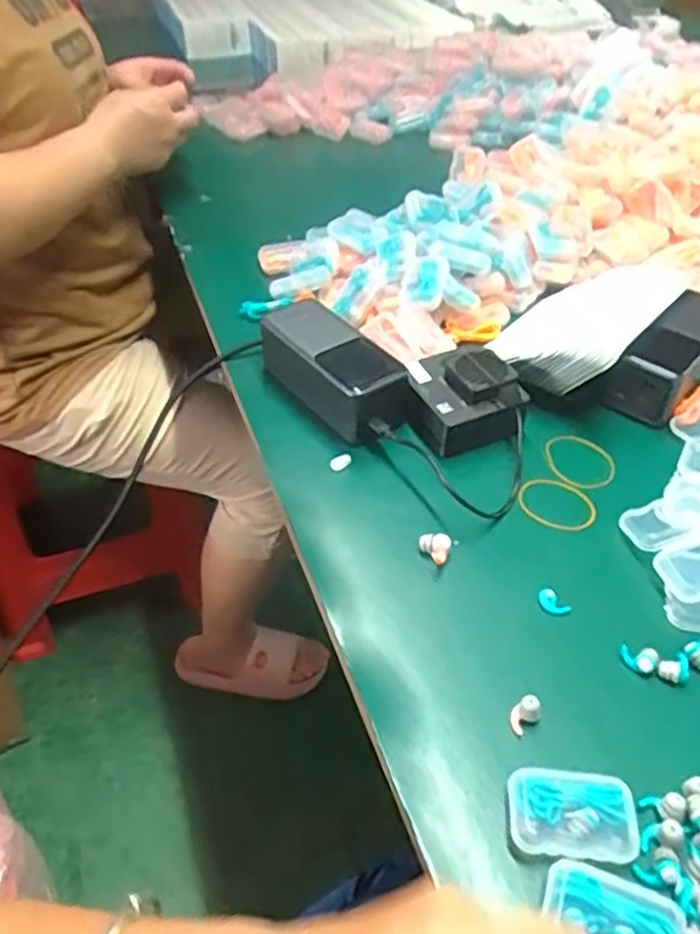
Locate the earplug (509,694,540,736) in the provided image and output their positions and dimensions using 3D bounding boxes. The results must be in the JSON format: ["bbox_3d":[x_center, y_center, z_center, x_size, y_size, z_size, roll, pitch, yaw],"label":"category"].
[{"bbox_3d":[0.089,0.127,0.360,0.013,0.014,0.017,23,48,22],"label":"earplug"}]

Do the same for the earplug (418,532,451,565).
[{"bbox_3d":[0.052,0.051,0.436,0.019,0.014,0.018,8,44,8],"label":"earplug"}]

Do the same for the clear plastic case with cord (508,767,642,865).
[{"bbox_3d":[0.101,0.160,0.323,0.055,0.016,0.036,4,44,4],"label":"clear plastic case with cord"}]

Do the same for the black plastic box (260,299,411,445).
[{"bbox_3d":[-0.016,-0.073,0.532,0.058,0.051,0.131,-29,51,-27],"label":"black plastic box"}]

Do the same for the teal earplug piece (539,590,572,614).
[{"bbox_3d":[0.119,0.079,0.412,0.012,0.005,0.018,-34,53,-30],"label":"teal earplug piece"}]

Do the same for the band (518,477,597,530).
[{"bbox_3d":[0.139,0.023,0.474,0.050,0.004,0.046,11,45,11],"label":"band"}]

